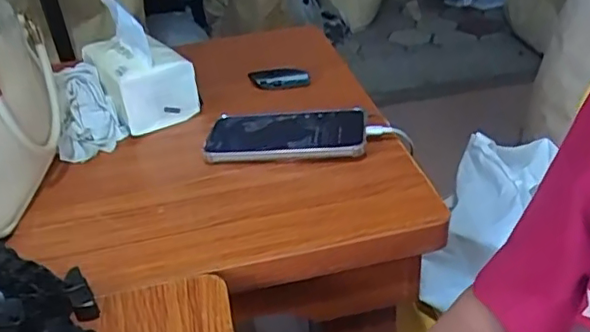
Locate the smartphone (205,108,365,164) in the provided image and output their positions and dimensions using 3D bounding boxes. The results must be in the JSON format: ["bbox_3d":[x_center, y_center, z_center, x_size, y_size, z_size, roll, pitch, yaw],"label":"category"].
[{"bbox_3d":[-0.010,-0.034,0.613,0.164,0.017,0.082,1,34,7],"label":"smartphone"}]

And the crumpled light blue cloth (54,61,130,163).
[{"bbox_3d":[-0.234,-0.064,0.658,0.066,0.074,0.102,-9,34,-8],"label":"crumpled light blue cloth"}]

